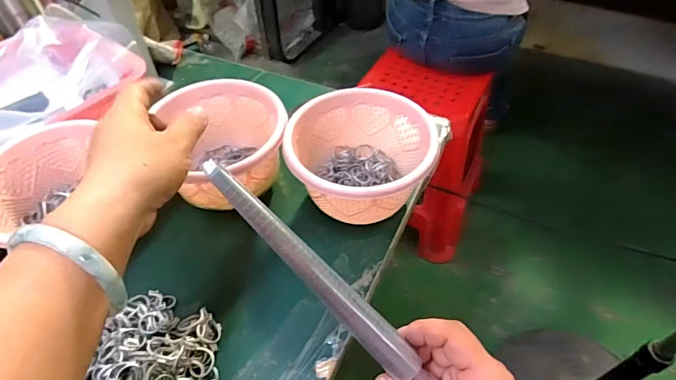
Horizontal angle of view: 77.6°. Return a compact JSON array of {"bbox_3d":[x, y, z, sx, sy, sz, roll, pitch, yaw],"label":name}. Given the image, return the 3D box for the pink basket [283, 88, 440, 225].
[{"bbox_3d":[0.024,-0.034,0.440,0.130,0.079,0.134,-1,49,1],"label":"pink basket"}]

